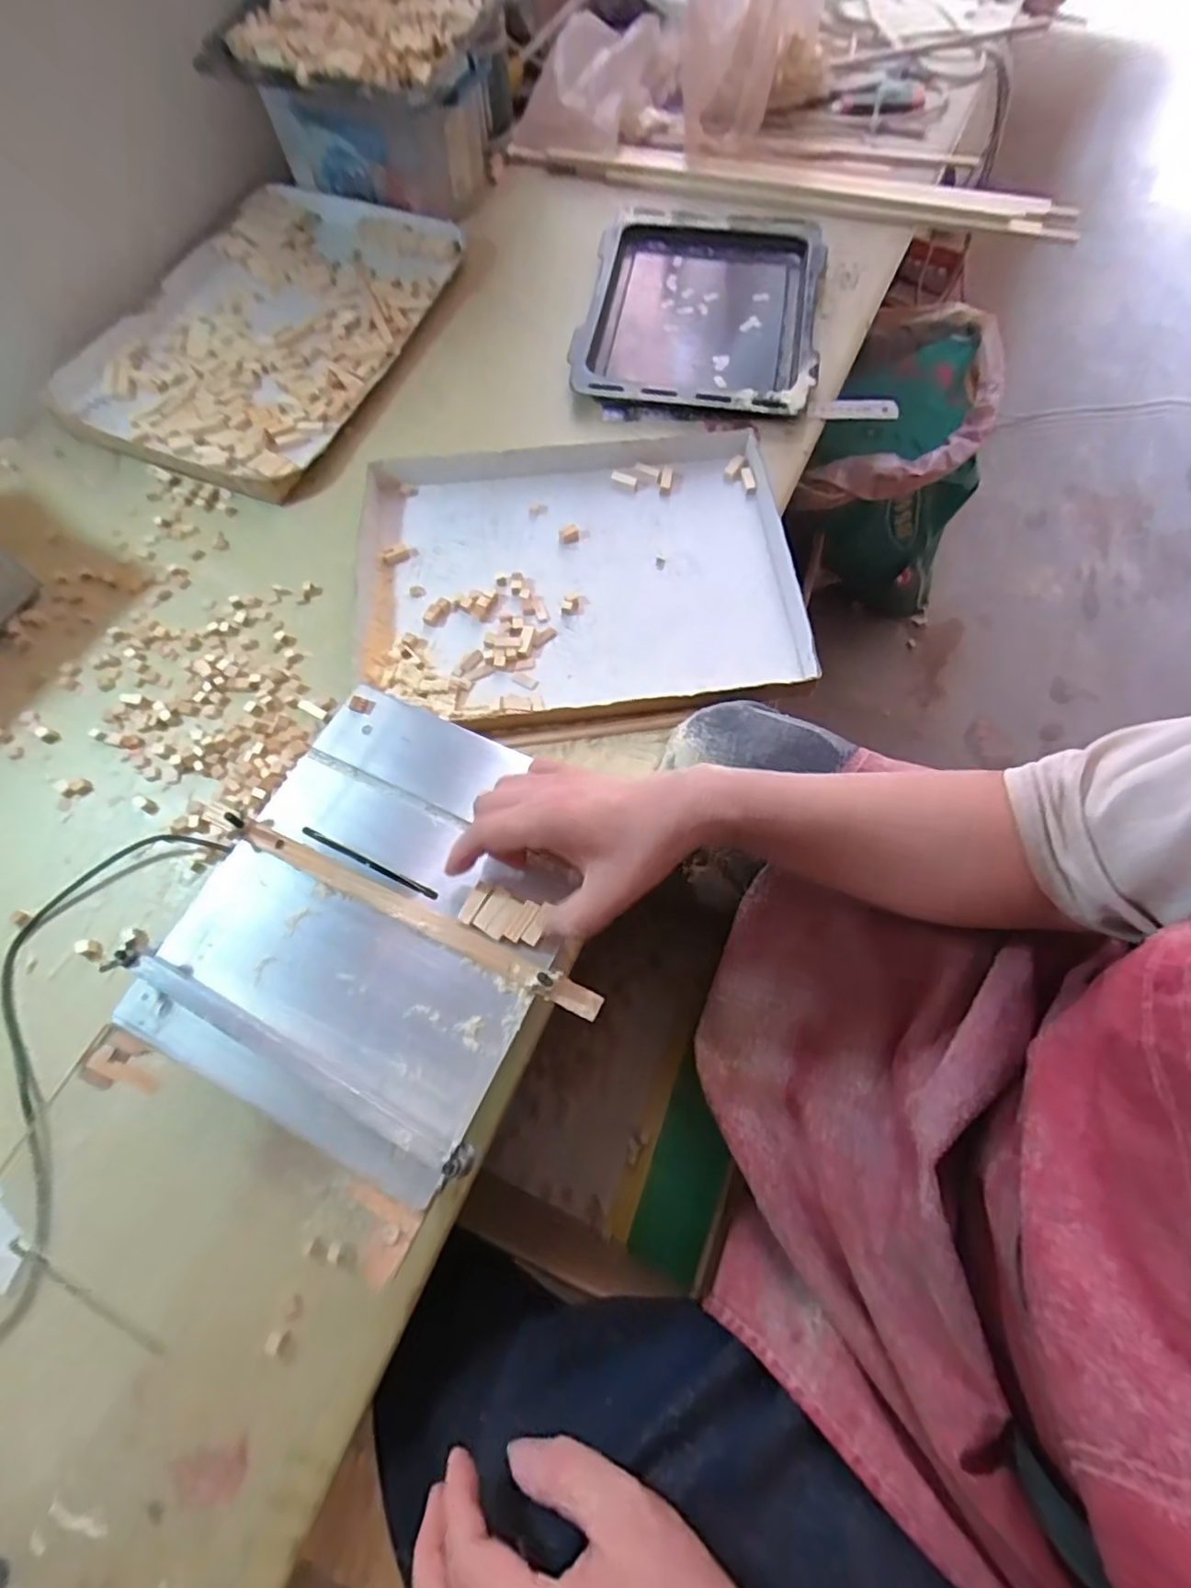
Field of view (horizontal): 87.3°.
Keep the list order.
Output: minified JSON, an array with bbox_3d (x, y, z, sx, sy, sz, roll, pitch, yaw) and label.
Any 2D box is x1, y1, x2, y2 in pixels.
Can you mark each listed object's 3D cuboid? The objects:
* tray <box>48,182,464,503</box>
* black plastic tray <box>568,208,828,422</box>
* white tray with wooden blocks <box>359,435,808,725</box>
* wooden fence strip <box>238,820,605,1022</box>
[{"bbox_3d":[-0.381,-0.564,0.745,0.311,0.031,0.486,18,68,7],"label":"tray"},{"bbox_3d":[0.130,-0.601,0.755,0.272,0.037,0.381,8,69,4],"label":"black plastic tray"},{"bbox_3d":[-0.021,-0.216,0.594,0.398,0.035,0.319,-6,68,-2],"label":"white tray with wooden blocks"},{"bbox_3d":[-0.116,0.075,0.390,0.258,0.018,0.016,24,69,10],"label":"wooden fence strip"}]

